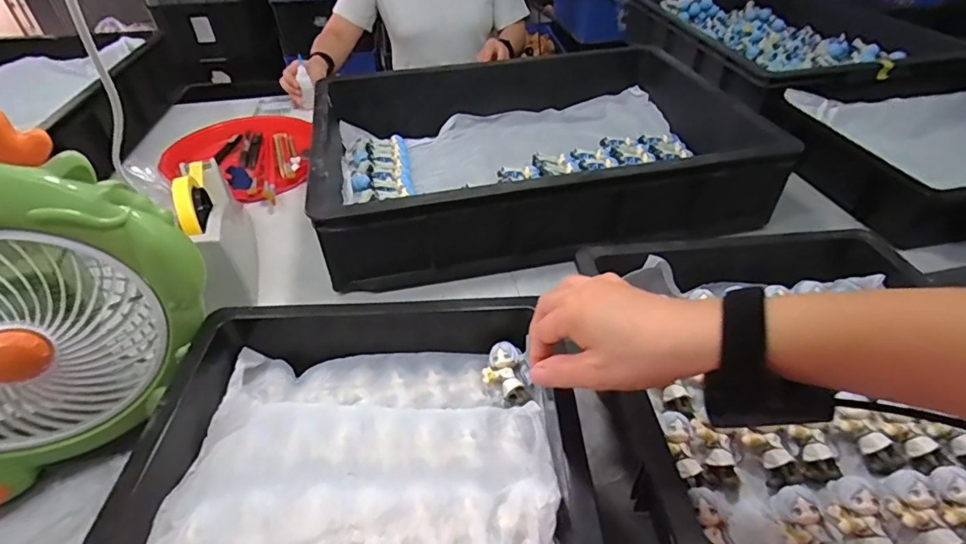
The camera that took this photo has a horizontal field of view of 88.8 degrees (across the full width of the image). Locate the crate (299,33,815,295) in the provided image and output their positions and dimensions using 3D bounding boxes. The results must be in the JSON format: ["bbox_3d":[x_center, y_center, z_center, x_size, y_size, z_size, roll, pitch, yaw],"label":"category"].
[{"bbox_3d":[0.061,-0.177,0.726,0.563,0.125,0.400,-7,41,-6],"label":"crate"}]

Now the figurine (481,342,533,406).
[{"bbox_3d":[0.020,0.095,0.446,0.035,0.028,0.059,-9,41,-8],"label":"figurine"}]

